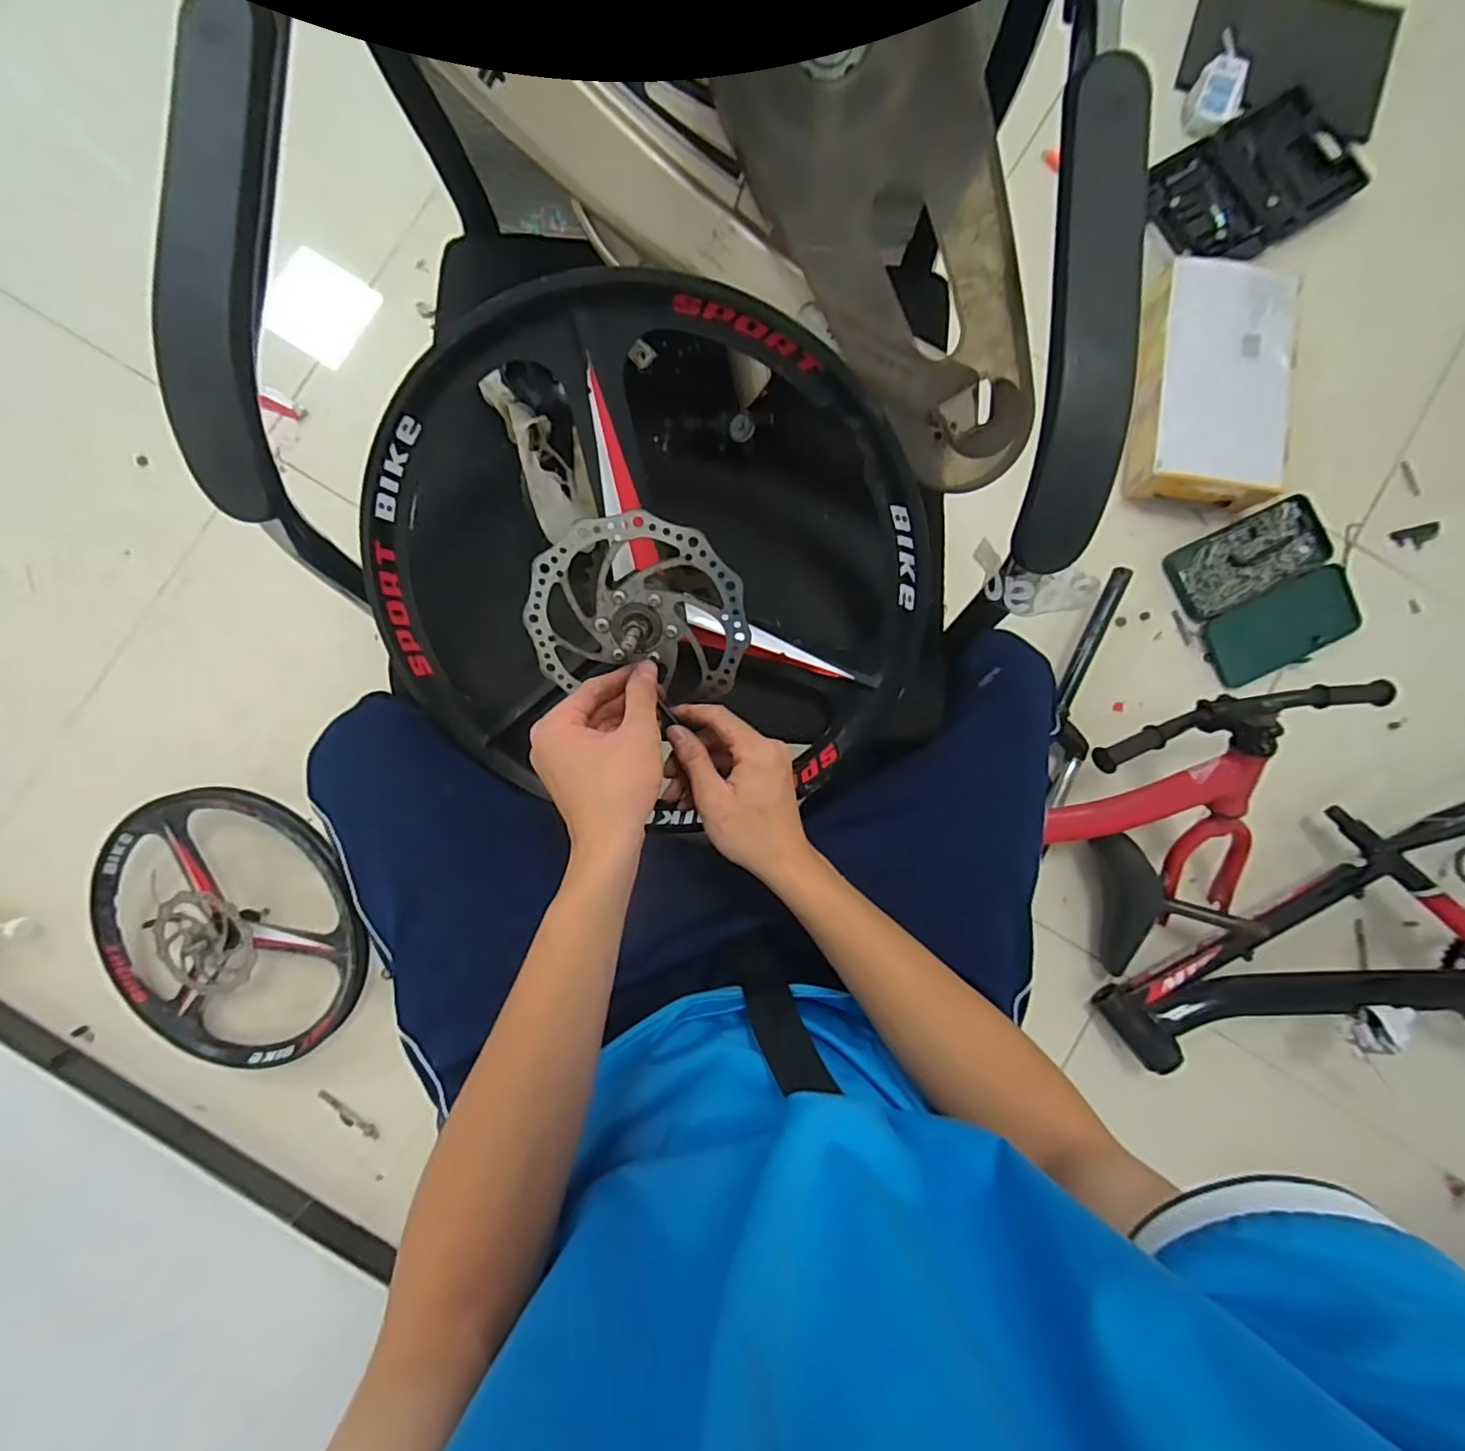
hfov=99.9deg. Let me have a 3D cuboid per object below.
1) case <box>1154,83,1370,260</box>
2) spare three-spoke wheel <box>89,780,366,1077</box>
[{"bbox_3d":[0.844,-0.886,0.997,0.299,0.056,0.210,-27,87,-2],"label":"case"},{"bbox_3d":[-0.718,0.296,0.881,0.393,0.105,0.396,0,87,-1],"label":"spare three-spoke wheel"}]

